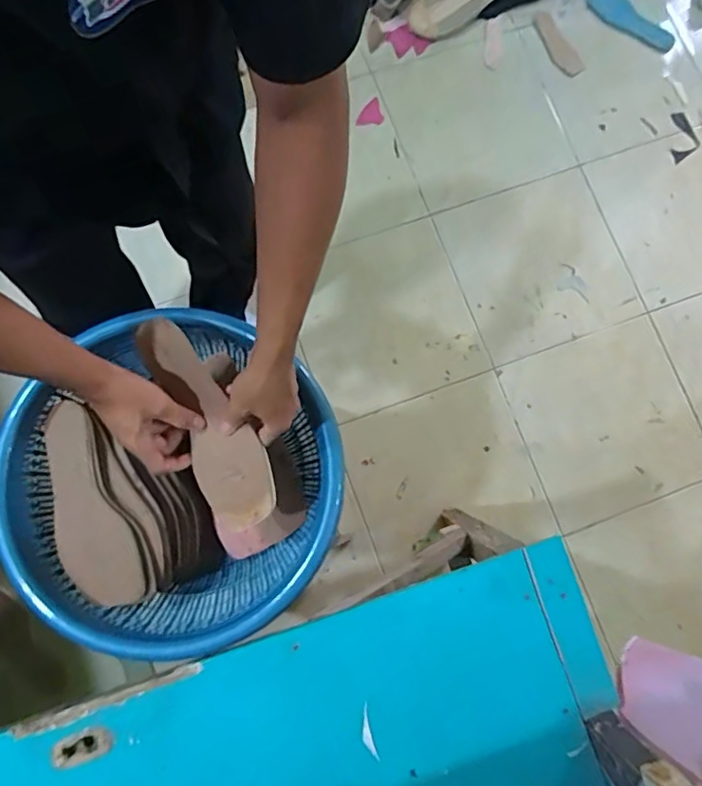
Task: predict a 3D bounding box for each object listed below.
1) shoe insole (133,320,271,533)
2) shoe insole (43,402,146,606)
[{"bbox_3d":[-0.152,0.031,0.596,0.080,0.014,0.238,-21,95,10],"label":"shoe insole"},{"bbox_3d":[-0.318,0.135,0.657,0.076,0.010,0.242,-22,81,-20],"label":"shoe insole"}]

